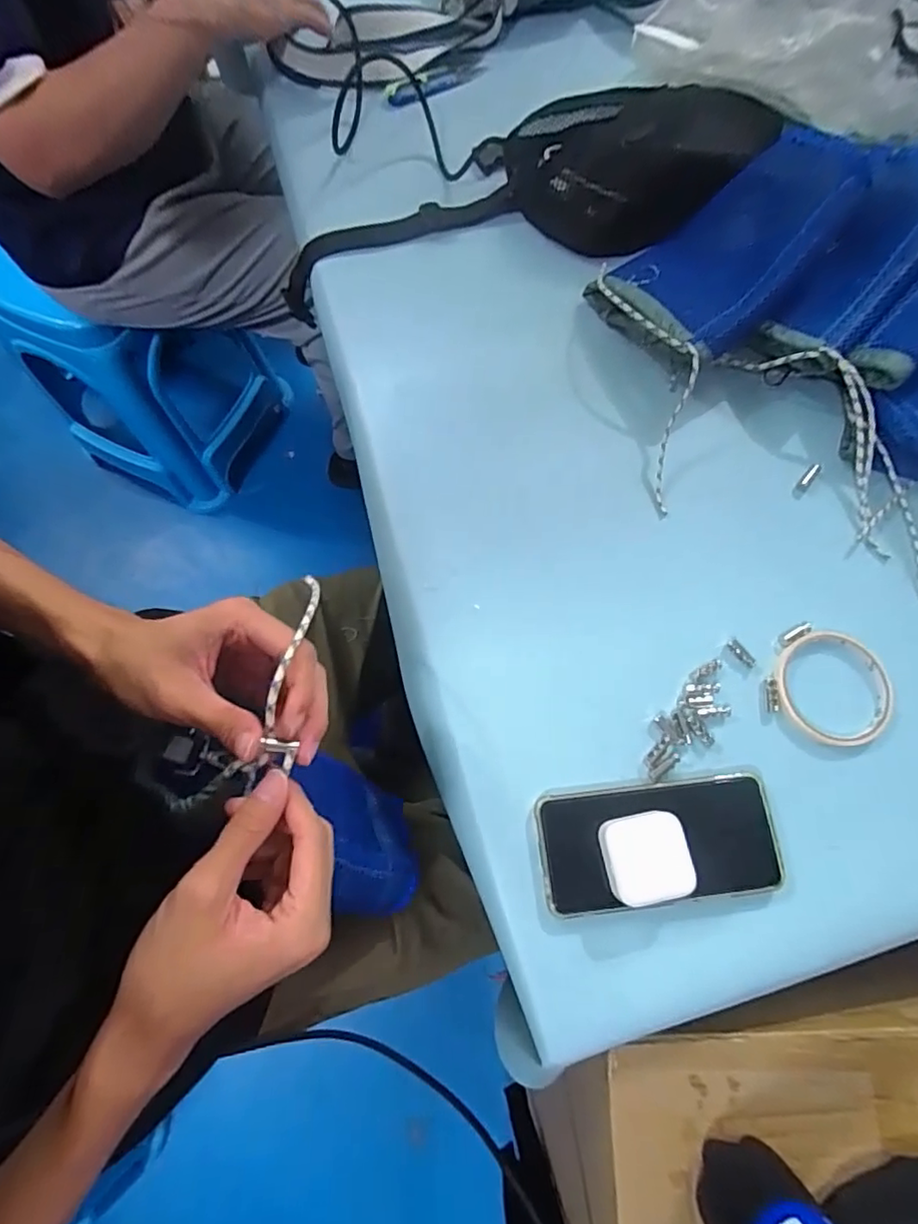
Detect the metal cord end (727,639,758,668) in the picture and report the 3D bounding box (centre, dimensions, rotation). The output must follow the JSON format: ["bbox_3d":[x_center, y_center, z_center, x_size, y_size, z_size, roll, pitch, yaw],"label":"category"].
[{"bbox_3d":[0.221,0.032,0.447,0.009,0.004,0.027,-43,80,-12],"label":"metal cord end"}]

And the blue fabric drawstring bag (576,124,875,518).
[{"bbox_3d":[0.224,-0.307,0.494,0.208,0.092,0.129,-42,80,-12],"label":"blue fabric drawstring bag"}]

